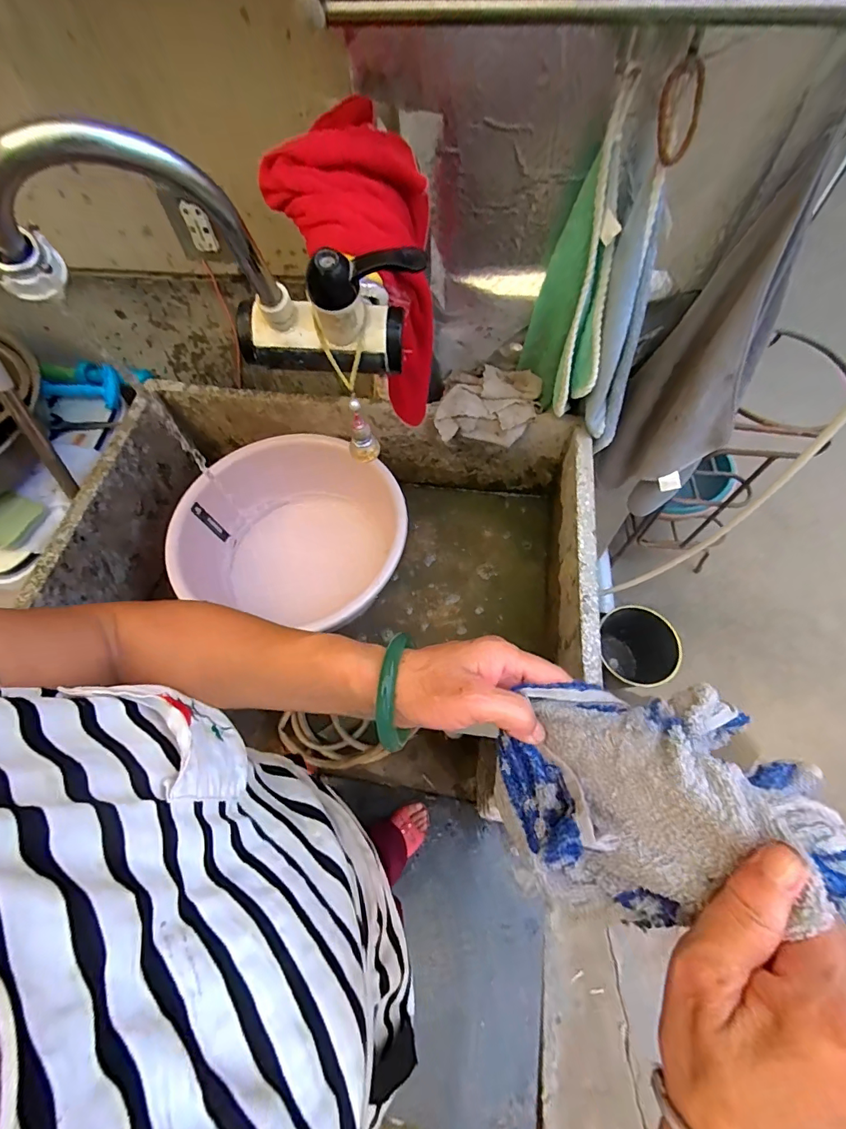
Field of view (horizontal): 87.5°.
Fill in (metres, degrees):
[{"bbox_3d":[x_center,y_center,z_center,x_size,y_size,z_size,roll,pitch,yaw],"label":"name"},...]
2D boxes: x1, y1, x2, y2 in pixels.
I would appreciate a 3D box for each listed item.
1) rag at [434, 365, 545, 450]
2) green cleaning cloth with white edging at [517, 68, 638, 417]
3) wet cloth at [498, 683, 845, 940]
[{"bbox_3d":[0.102,-0.258,0.714,0.162,0.070,0.098,6,62,6],"label":"rag"},{"bbox_3d":[0.187,-0.332,0.553,0.048,0.318,0.121,-19,62,-7],"label":"green cleaning cloth with white edging"},{"bbox_3d":[0.128,0.114,0.220,0.160,0.070,0.112,2,62,4],"label":"wet cloth"}]

